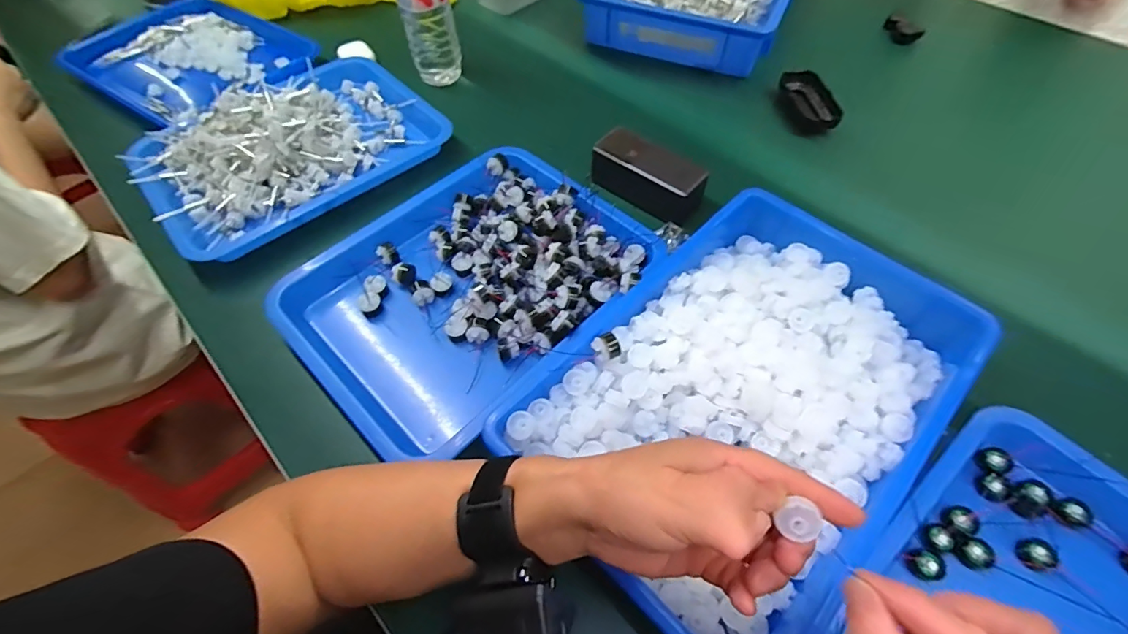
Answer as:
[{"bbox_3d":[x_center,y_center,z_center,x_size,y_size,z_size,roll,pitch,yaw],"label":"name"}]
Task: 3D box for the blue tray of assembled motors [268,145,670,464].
[{"bbox_3d":[-0.093,-0.034,0.484,0.269,0.052,0.324,37,65,22],"label":"blue tray of assembled motors"}]

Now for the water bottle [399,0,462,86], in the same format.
[{"bbox_3d":[-0.187,-0.427,0.640,0.068,0.218,0.080,-9,57,-5],"label":"water bottle"}]

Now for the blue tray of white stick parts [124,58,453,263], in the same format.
[{"bbox_3d":[-0.334,-0.226,0.597,0.344,0.064,0.249,-39,64,-22],"label":"blue tray of white stick parts"}]

